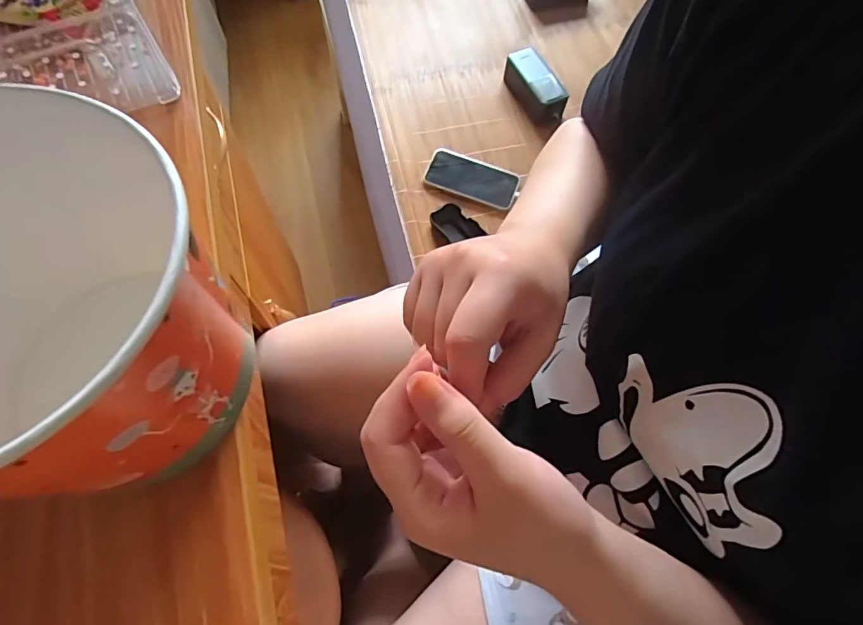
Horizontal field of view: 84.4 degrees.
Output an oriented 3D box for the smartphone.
[{"bbox_3d":[0.069,-0.225,0.792,0.151,0.012,0.078,18,67,7],"label":"smartphone"}]

